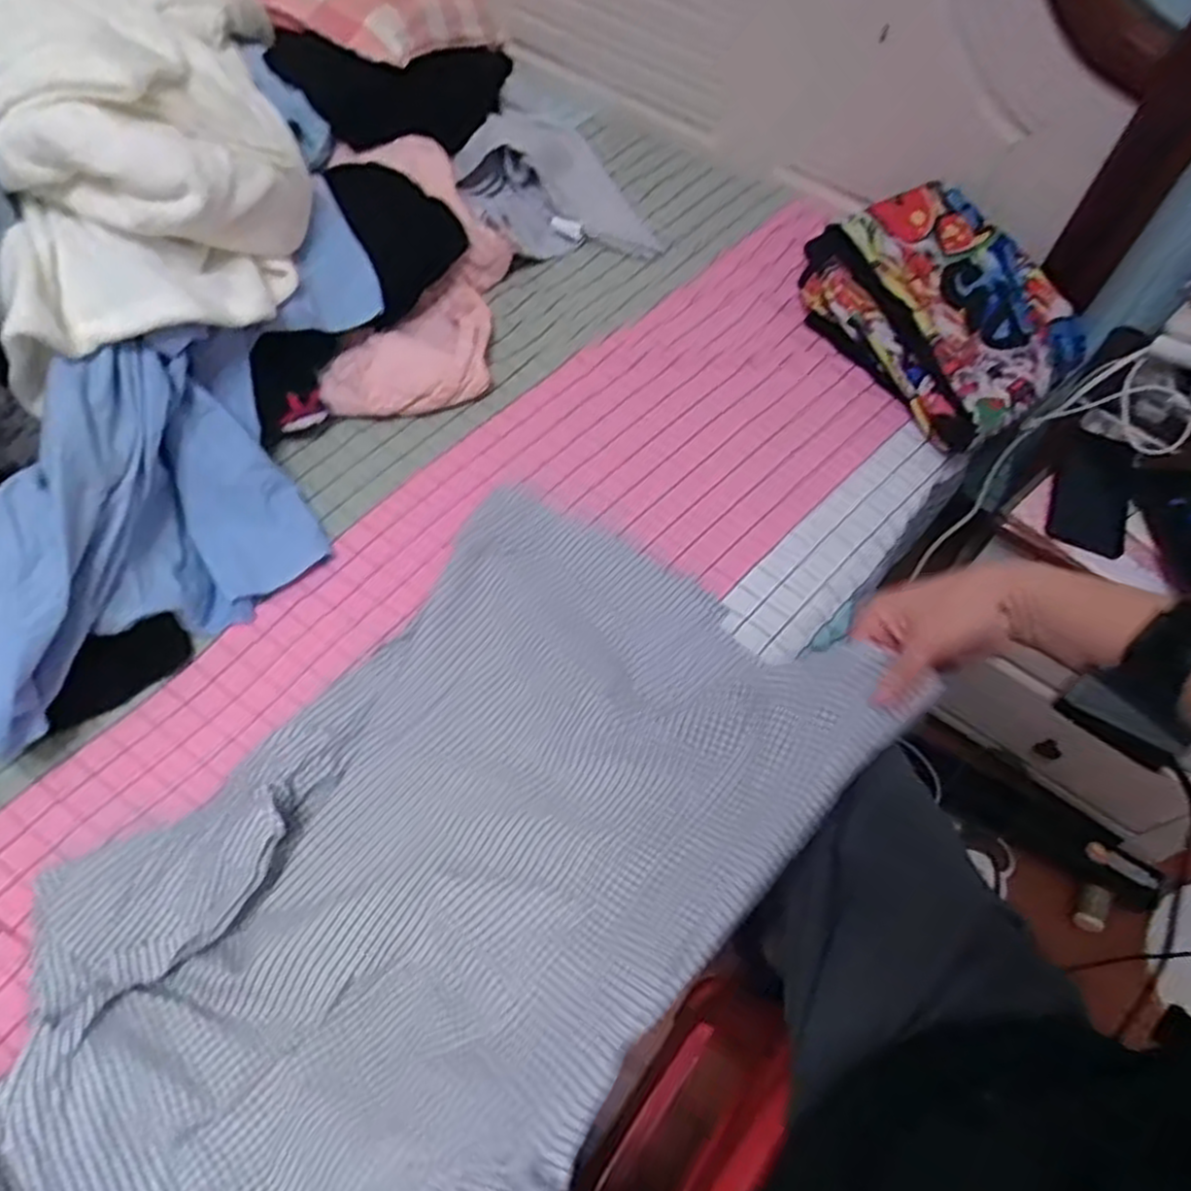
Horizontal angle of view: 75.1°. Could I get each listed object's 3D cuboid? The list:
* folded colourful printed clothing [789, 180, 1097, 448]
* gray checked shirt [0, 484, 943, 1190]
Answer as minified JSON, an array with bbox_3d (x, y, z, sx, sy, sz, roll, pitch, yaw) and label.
[{"bbox_3d":[0.425,-0.345,0.917,0.257,0.101,0.319,-25,64,-17],"label":"folded colourful printed clothing"},{"bbox_3d":[-0.096,0.175,0.555,0.419,0.182,0.646,31,62,17],"label":"gray checked shirt"}]

